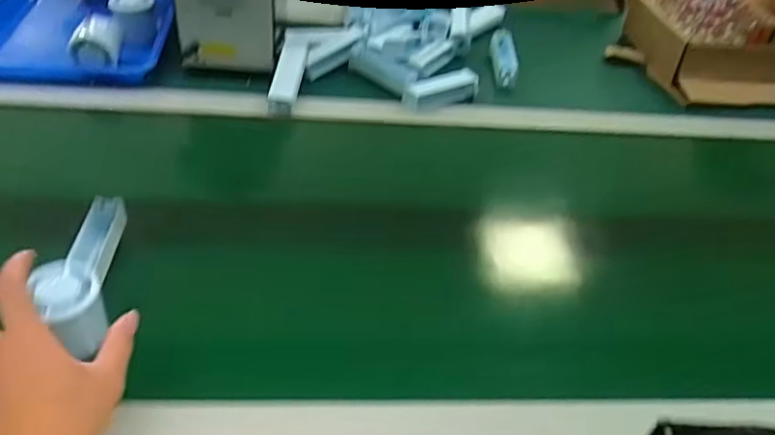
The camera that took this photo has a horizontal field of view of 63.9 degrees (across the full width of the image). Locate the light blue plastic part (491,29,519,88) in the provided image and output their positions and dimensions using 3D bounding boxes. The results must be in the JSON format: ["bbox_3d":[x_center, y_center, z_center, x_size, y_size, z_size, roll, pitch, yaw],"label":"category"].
[{"bbox_3d":[0.171,-0.235,0.908,0.035,0.016,0.118,4,57,-2],"label":"light blue plastic part"}]

